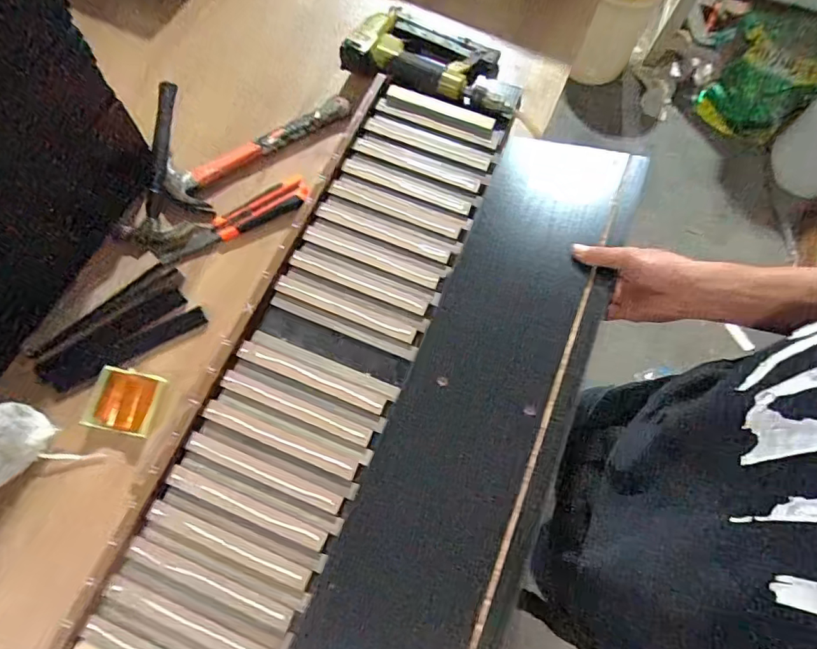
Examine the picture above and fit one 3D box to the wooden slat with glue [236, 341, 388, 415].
[{"bbox_3d":[-0.107,0.058,0.553,0.171,0.008,0.020,22,70,5],"label":"wooden slat with glue"}]

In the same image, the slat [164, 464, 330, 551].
[{"bbox_3d":[-0.163,0.184,0.507,0.170,0.009,0.020,22,70,5],"label":"slat"}]

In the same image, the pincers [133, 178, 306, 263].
[{"bbox_3d":[-0.232,-0.126,0.628,0.221,0.017,0.068,-17,72,-9],"label":"pincers"}]

